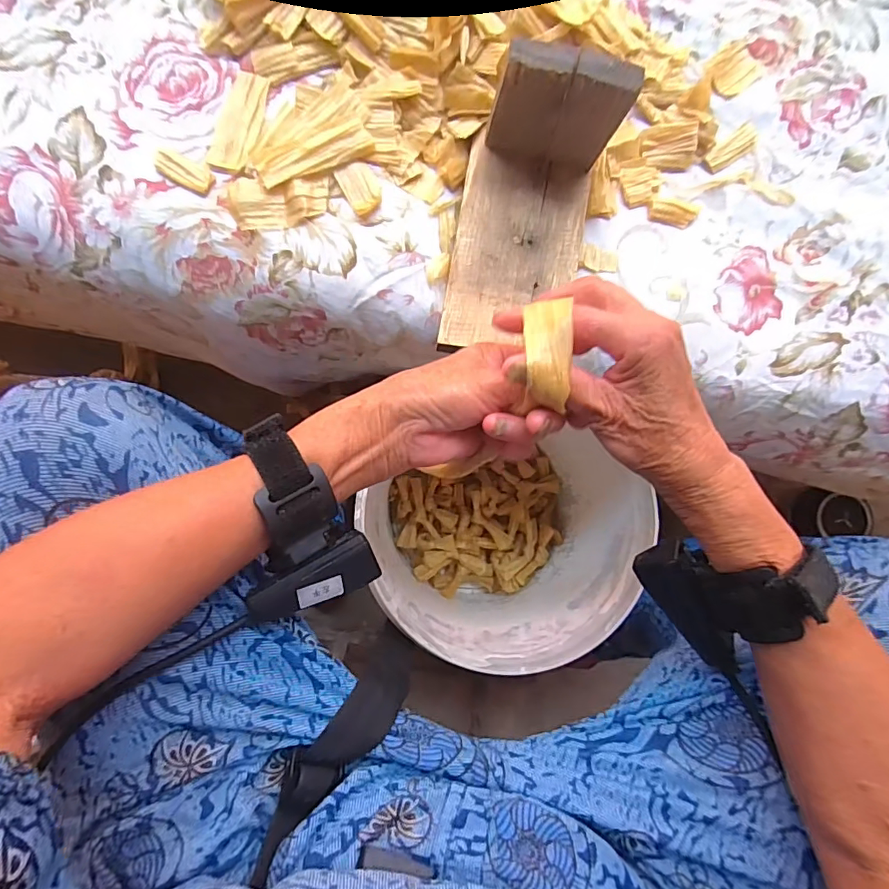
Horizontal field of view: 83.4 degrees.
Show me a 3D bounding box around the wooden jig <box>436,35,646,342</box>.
[{"bbox_3d":[0.052,-0.138,0.307,0.083,0.076,0.157,13,85,-2],"label":"wooden jig"}]

